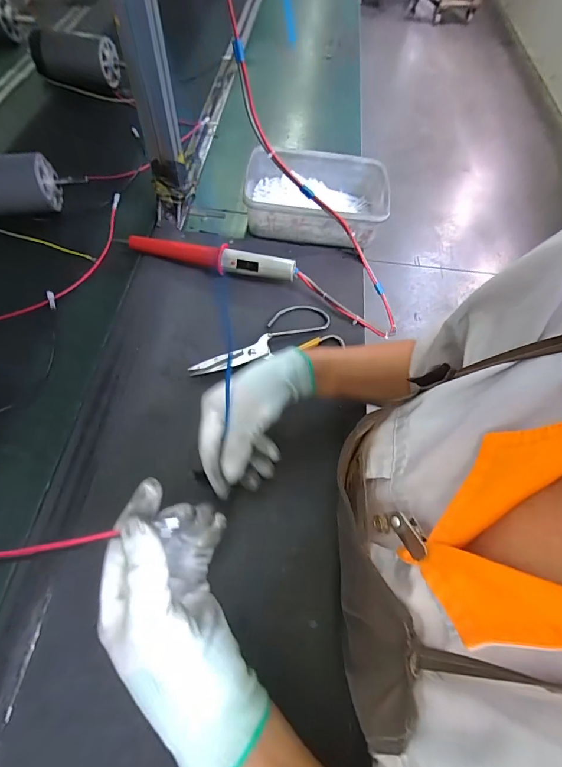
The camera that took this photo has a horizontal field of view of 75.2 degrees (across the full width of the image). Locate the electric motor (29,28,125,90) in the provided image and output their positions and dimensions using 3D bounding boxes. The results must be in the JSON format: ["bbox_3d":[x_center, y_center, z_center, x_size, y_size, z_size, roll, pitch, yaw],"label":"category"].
[{"bbox_3d":[-0.440,-0.697,0.791,0.167,0.088,0.079,19,61,7],"label":"electric motor"}]

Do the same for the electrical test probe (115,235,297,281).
[{"bbox_3d":[-0.112,-0.186,0.534,0.264,0.044,0.026,16,61,5],"label":"electrical test probe"}]

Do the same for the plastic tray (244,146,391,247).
[{"bbox_3d":[0.056,-0.296,0.594,0.223,0.072,0.158,7,61,0],"label":"plastic tray"}]

